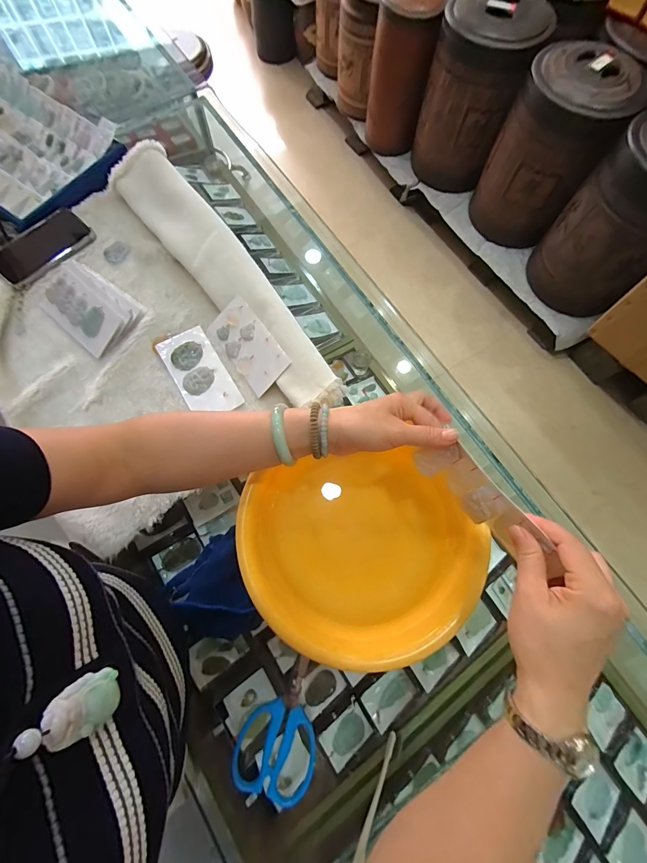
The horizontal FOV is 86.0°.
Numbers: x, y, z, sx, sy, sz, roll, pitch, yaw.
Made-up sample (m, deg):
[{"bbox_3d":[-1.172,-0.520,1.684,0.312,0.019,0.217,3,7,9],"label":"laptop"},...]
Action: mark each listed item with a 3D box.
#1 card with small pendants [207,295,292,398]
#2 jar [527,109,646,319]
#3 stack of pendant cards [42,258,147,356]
[{"bbox_3d":[-0.116,-0.133,0.539,0.076,0.007,0.150,-42,76,15],"label":"card with small pendants"},{"bbox_3d":[1.055,-0.727,1.230,0.359,0.522,0.359,0,74,-1],"label":"jar"},{"bbox_3d":[-0.376,-0.202,0.553,0.168,0.028,0.104,37,77,9],"label":"stack of pendant cards"}]

